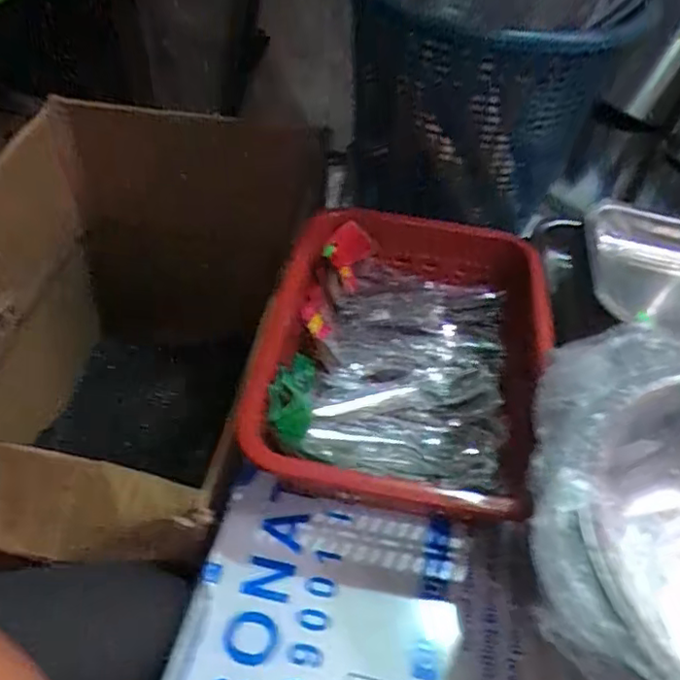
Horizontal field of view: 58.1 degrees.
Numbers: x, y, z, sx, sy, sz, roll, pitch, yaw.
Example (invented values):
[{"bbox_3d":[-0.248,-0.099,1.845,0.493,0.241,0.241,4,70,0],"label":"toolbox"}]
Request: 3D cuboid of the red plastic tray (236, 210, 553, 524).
[{"bbox_3d":[0.055,0.017,0.563,0.220,0.110,0.301,8,46,6],"label":"red plastic tray"}]

